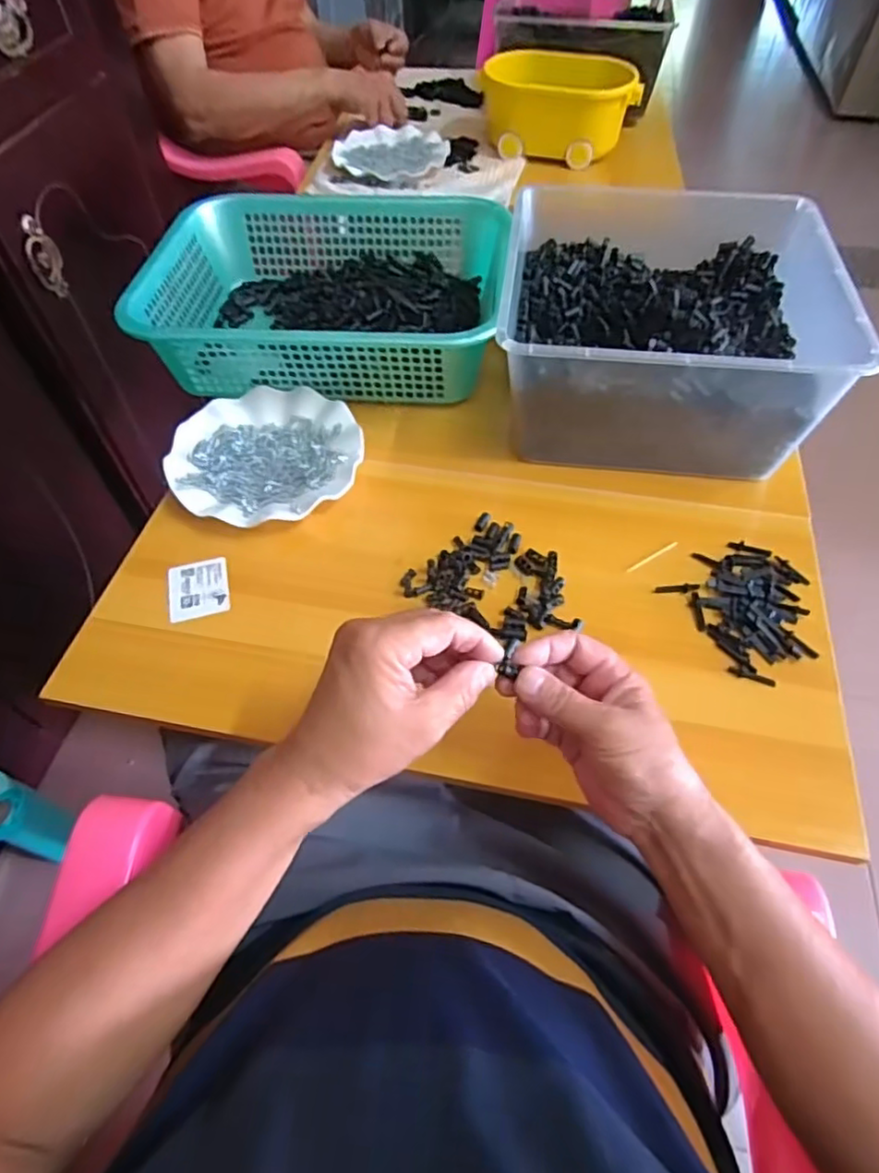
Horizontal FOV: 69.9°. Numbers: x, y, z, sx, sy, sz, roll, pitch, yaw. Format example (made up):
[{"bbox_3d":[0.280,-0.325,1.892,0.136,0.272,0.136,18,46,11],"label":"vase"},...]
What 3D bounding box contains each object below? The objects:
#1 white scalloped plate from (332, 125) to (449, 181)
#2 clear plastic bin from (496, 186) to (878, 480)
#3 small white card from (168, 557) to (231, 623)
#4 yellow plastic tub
[{"bbox_3d":[-0.078,-0.707,1.029,0.185,0.019,0.185,-1,54,1],"label":"white scalloped plate"},{"bbox_3d":[0.215,-0.267,0.634,0.293,0.130,0.316,6,54,5],"label":"clear plastic bin"},{"bbox_3d":[-0.209,0.003,0.546,0.049,0.005,0.058,-11,58,-11],"label":"small white card"},{"bbox_3d":[0.186,-0.754,0.993,0.245,0.112,0.099,10,55,8],"label":"yellow plastic tub"}]

